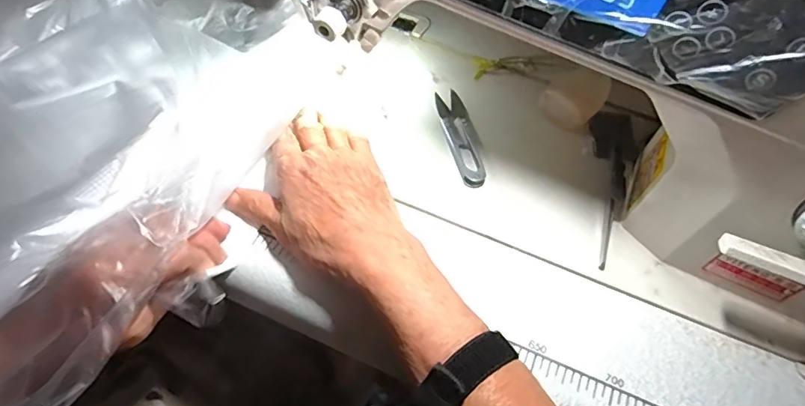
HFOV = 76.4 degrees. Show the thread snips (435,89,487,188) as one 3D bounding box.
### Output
[{"bbox_3d":[0.049,-0.054,0.411,0.025,0.007,0.096,-9,58,-12],"label":"thread snips"}]

